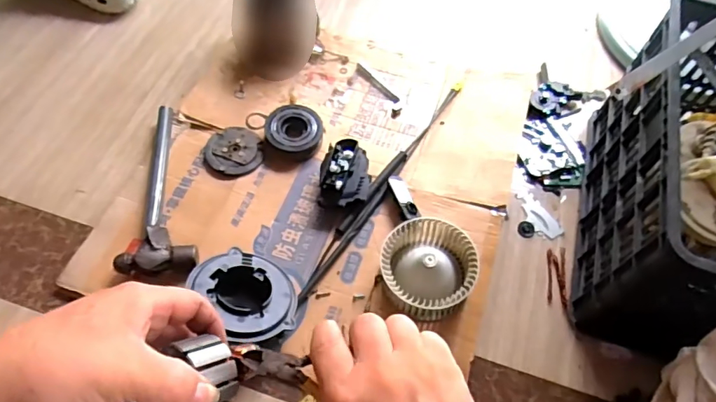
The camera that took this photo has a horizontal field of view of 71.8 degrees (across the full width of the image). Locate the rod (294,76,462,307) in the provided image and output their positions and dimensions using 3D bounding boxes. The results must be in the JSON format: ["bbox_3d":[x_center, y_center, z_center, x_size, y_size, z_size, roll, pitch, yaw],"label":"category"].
[{"bbox_3d":[0.057,-0.047,0.883,0.028,0.029,0.547,30,61,18],"label":"rod"}]

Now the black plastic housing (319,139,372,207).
[{"bbox_3d":[-0.022,-0.041,0.855,0.084,0.068,0.109,0,59,-4],"label":"black plastic housing"}]

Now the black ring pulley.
[{"bbox_3d":[-0.117,-0.126,0.917,0.099,0.045,0.099,0,57,-1],"label":"black ring pulley"}]

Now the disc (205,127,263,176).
[{"bbox_3d":[-0.228,-0.092,0.904,0.096,0.017,0.106,-12,58,-9],"label":"disc"}]

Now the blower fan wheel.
[{"bbox_3d":[0.107,0.102,0.764,0.137,0.073,0.140,0,57,-1],"label":"blower fan wheel"}]

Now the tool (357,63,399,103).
[{"bbox_3d":[0.039,-0.243,1.021,0.018,0.006,0.130,-34,63,-21],"label":"tool"}]

